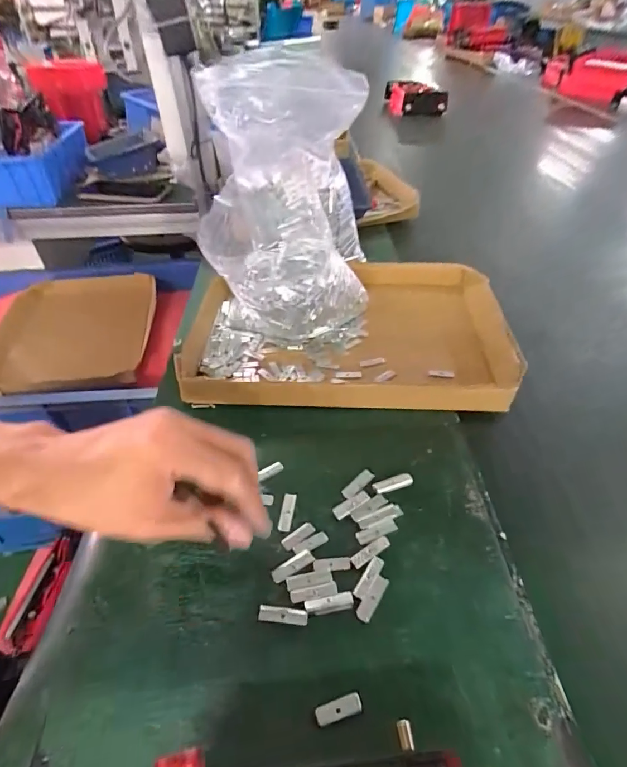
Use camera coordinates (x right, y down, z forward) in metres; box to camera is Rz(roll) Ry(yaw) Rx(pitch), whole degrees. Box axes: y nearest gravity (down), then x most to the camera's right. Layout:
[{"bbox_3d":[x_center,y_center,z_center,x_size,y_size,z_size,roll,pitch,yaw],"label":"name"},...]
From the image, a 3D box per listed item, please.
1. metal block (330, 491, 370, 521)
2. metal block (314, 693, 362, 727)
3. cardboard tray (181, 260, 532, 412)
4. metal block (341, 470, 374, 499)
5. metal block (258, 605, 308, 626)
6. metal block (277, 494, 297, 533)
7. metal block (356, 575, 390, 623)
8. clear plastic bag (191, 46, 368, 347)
[{"bbox_3d":[0.029,0.091,0.318,0.030,0.004,0.011,-24,48,-21],"label":"metal block"},{"bbox_3d":[0.014,0.177,0.229,0.025,0.004,0.009,-12,44,-10],"label":"metal block"},{"bbox_3d":[0.037,-0.059,0.460,0.330,0.039,0.228,-2,44,1],"label":"cardboard tray"},{"bbox_3d":[0.035,0.078,0.331,0.030,0.004,0.010,-31,50,-26],"label":"metal block"},{"bbox_3d":[-0.019,0.145,0.265,0.031,0.004,0.009,3,44,6],"label":"metal block"},{"bbox_3d":[-0.020,0.096,0.318,0.009,0.004,0.031,5,44,8],"label":"metal block"},{"bbox_3d":[0.038,0.137,0.270,0.010,0.004,0.030,24,50,25],"label":"metal block"},{"bbox_3d":[-0.025,-0.178,0.454,0.166,0.248,0.210,-2,44,0],"label":"clear plastic bag"}]

